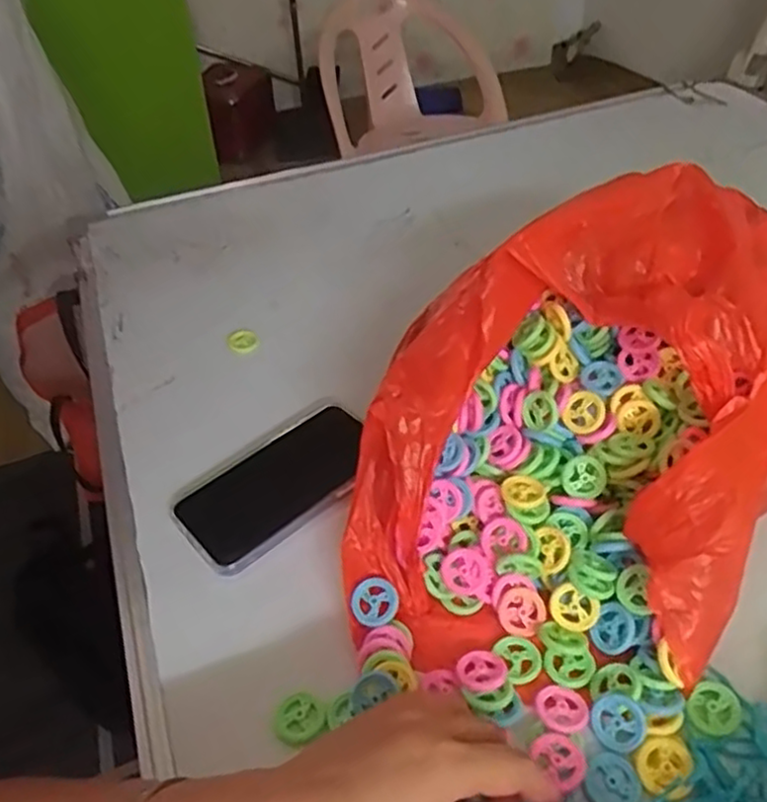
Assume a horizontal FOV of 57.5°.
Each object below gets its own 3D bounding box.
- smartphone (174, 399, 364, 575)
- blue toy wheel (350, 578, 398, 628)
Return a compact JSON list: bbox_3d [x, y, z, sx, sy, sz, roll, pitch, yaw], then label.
[{"bbox_3d":[-0.079,0.060,0.531,0.154,0.017,0.088,-31,50,-27],"label":"smartphone"},{"bbox_3d":[-0.006,0.125,0.435,0.028,0.006,0.030,-3,70,9],"label":"blue toy wheel"}]

